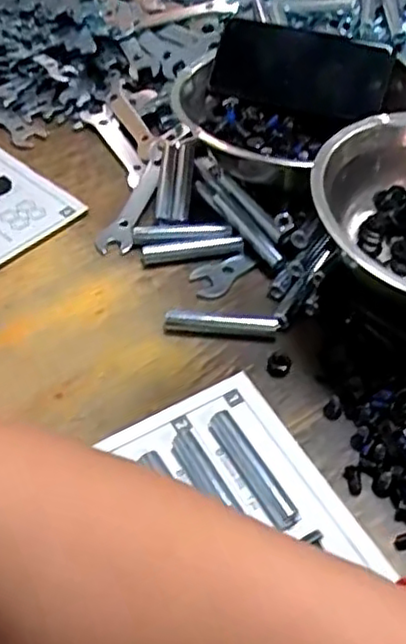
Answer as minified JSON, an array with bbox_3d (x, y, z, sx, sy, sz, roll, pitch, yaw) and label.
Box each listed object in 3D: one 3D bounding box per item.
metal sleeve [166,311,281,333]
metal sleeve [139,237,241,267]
[{"bbox_3d":[0.015,0.000,0.534,0.088,0.017,0.014,2,49,2],"label":"metal sleeve"},{"bbox_3d":[-0.009,-0.062,0.589,0.087,0.010,0.018,-6,49,-4],"label":"metal sleeve"}]

